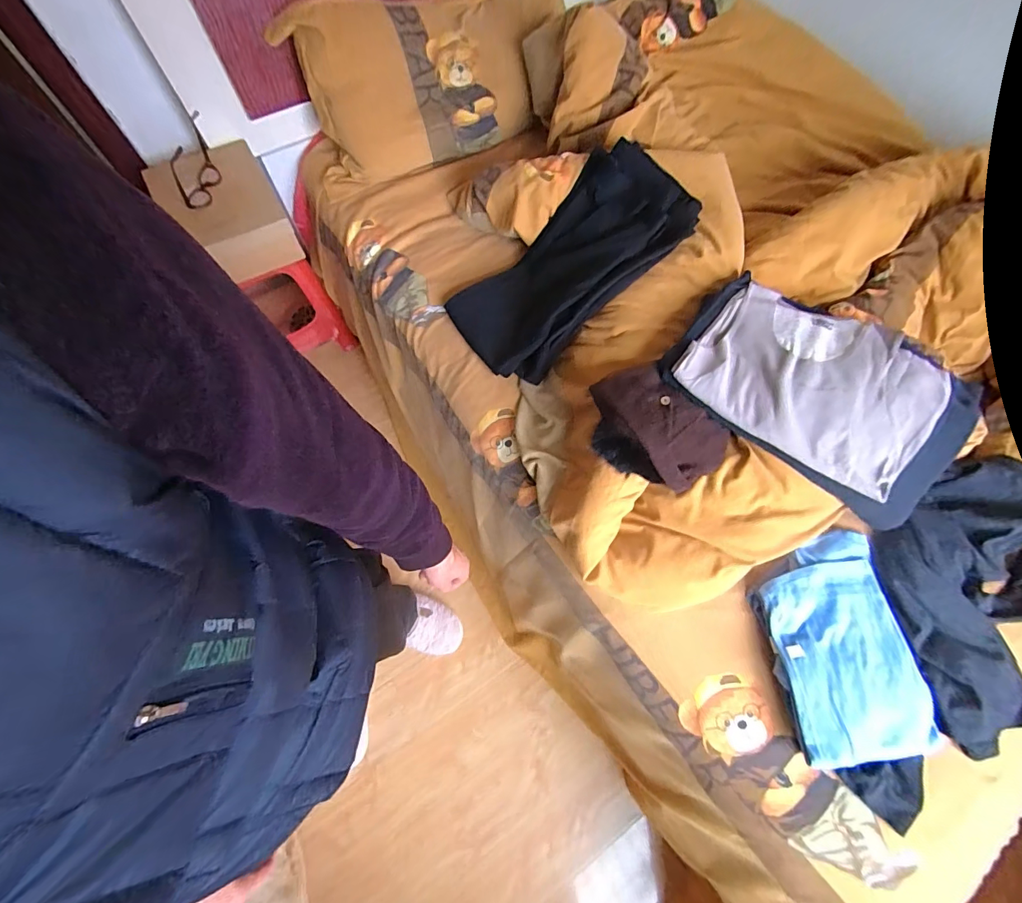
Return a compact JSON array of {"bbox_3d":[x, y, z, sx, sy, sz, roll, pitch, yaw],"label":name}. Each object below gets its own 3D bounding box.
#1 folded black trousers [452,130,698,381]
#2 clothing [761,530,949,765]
[{"bbox_3d":[0.116,-0.390,0.923,0.518,0.083,0.266,-45,66,9],"label":"folded black trousers"},{"bbox_3d":[0.546,0.314,0.741,0.231,0.044,0.337,-5,70,-5],"label":"clothing"}]

